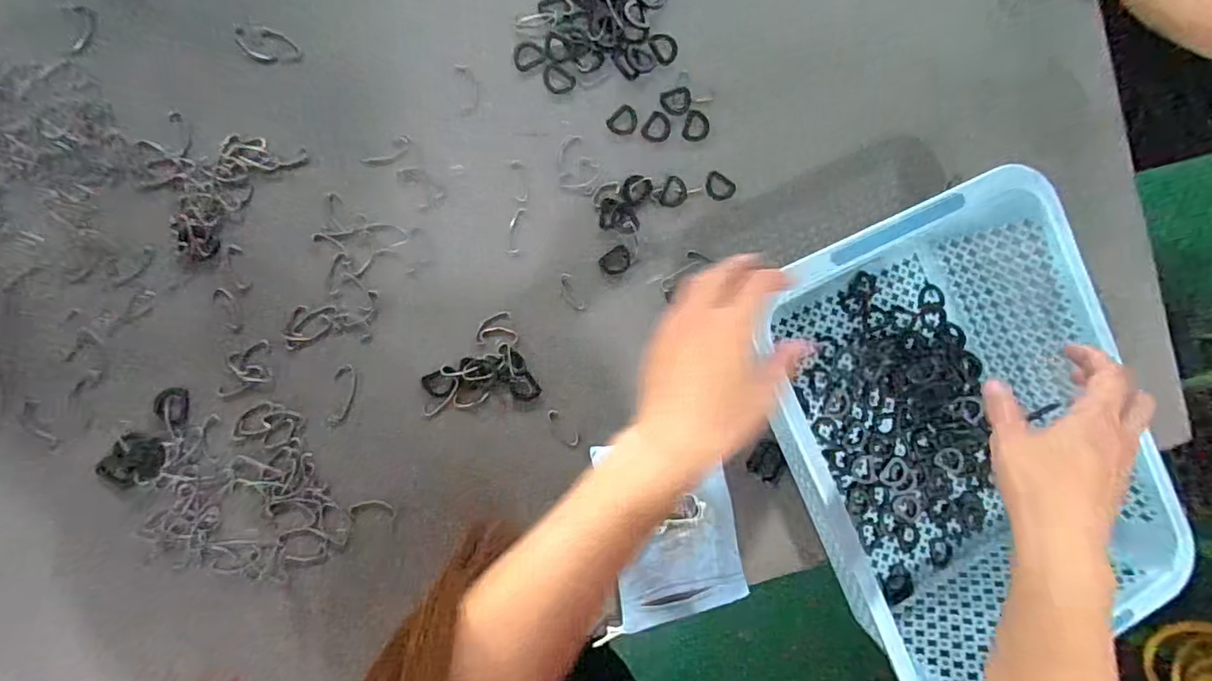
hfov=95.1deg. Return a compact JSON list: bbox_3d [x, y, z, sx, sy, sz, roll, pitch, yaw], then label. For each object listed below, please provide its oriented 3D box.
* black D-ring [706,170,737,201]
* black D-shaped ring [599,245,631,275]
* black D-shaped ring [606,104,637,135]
[{"bbox_3d":[0.108,-0.144,0.522,0.031,0.006,0.027,29,84,-8],"label":"black D-ring"},{"bbox_3d":[0.010,-0.072,0.504,0.029,0.004,0.023,-40,95,-9],"label":"black D-shaped ring"},{"bbox_3d":[0.017,-0.201,0.507,0.024,0.004,0.030,43,82,-6],"label":"black D-shaped ring"}]

